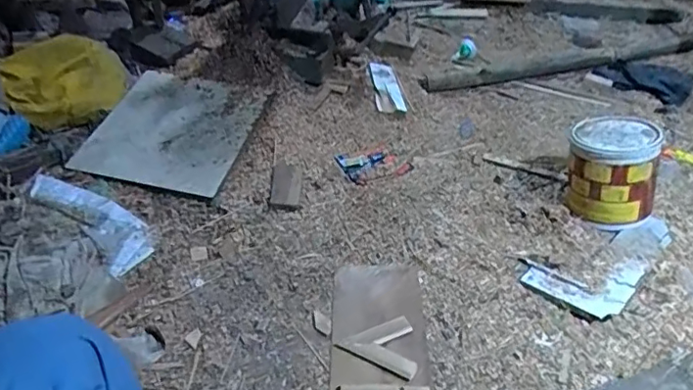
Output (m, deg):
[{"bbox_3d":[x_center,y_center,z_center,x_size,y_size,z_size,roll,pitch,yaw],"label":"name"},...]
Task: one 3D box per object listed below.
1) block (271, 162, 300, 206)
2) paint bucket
[{"bbox_3d":[-0.138,-0.029,1.299,0.062,0.024,0.150,-1,38,-4],"label":"block"},{"bbox_3d":[0.581,-0.050,1.231,0.193,0.205,0.182,2,38,-1],"label":"paint bucket"}]

